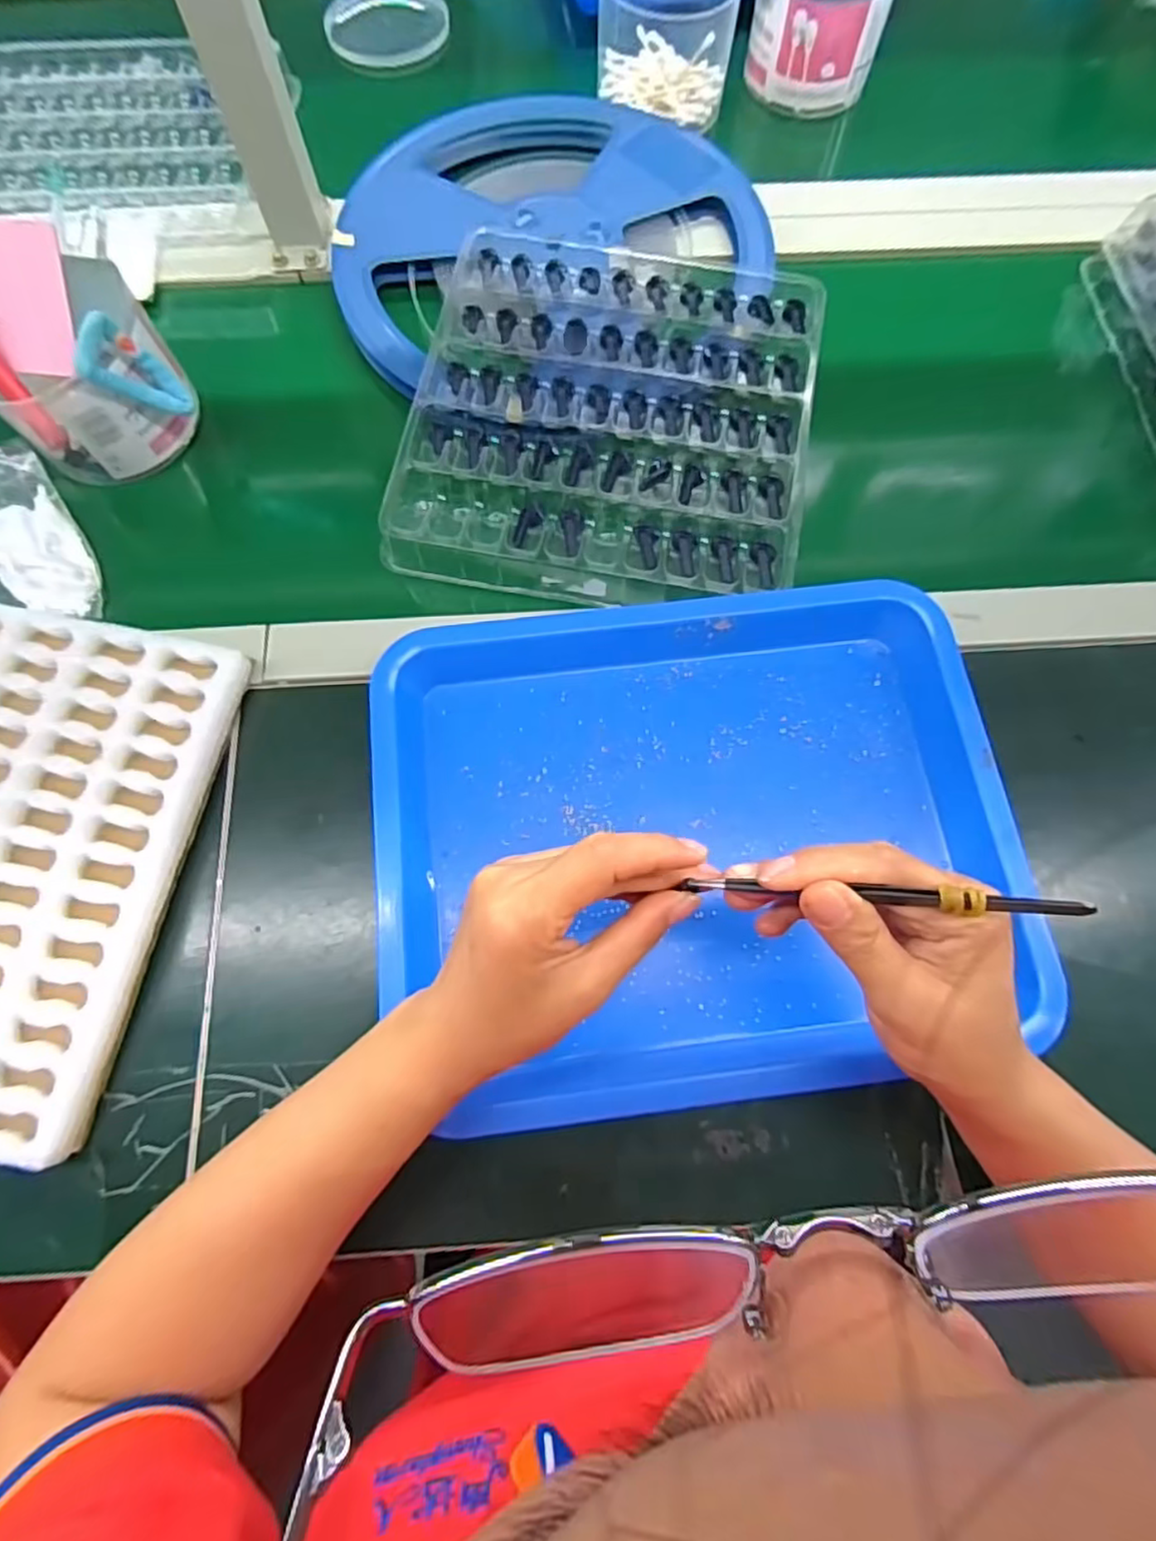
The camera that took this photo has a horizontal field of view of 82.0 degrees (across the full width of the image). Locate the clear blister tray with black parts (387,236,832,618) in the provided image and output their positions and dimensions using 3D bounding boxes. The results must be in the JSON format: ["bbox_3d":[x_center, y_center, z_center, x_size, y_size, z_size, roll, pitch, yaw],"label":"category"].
[{"bbox_3d":[0.025,-0.240,0.445,0.251,0.033,0.272,10,73,3],"label":"clear blister tray with black parts"}]

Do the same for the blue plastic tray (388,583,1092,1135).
[{"bbox_3d":[0.061,0.032,0.358,0.327,0.033,0.274,-6,73,-2],"label":"blue plastic tray"}]

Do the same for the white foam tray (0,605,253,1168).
[{"bbox_3d":[-0.311,0.041,0.358,0.186,0.031,0.267,11,73,4],"label":"white foam tray"}]

